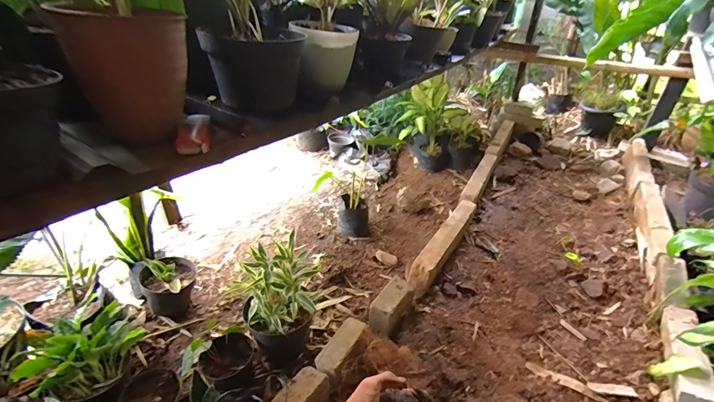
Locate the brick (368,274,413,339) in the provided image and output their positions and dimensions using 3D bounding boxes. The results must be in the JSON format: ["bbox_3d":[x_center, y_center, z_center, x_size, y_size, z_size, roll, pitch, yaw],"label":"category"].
[{"bbox_3d":[0.115,0.361,1.165,0.089,0.103,0.196,23,39,32],"label":"brick"}]

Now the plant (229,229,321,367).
[{"bbox_3d":[-0.231,0.313,1.054,0.222,0.349,0.190,-12,34,-19],"label":"plant"}]

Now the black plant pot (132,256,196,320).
[{"bbox_3d":[-0.660,0.307,1.215,0.187,0.171,0.209,-25,40,-34],"label":"black plant pot"}]

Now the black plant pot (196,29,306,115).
[{"bbox_3d":[-0.217,-0.281,0.750,0.162,0.155,0.173,0,32,0],"label":"black plant pot"}]

